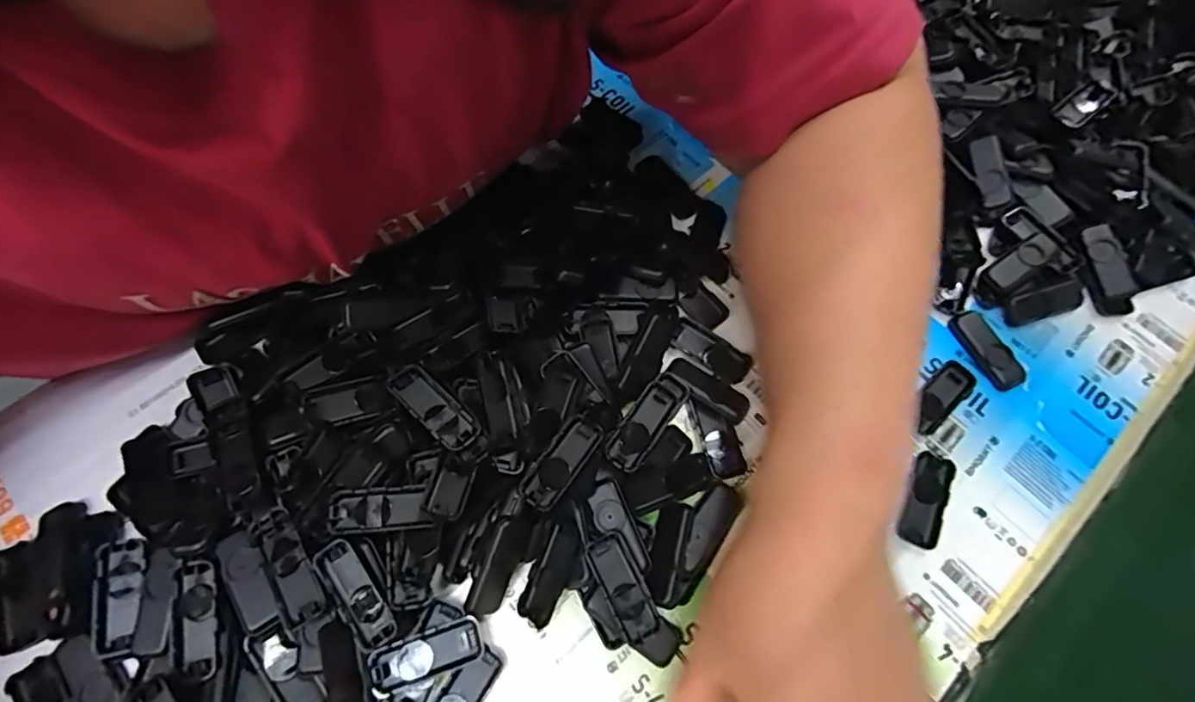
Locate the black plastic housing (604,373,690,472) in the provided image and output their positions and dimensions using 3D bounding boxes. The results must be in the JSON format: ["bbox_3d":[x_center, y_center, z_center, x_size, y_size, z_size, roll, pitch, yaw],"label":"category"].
[{"bbox_3d":[0.024,0.034,0.268,0.018,0.005,0.053,35,72,12],"label":"black plastic housing"}]

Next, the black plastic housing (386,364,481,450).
[{"bbox_3d":[-0.075,0.027,0.253,0.046,0.014,0.018,41,73,14],"label":"black plastic housing"}]

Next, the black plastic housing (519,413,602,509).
[{"bbox_3d":[-0.017,0.052,0.256,0.019,0.007,0.046,34,72,12],"label":"black plastic housing"}]

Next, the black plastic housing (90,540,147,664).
[{"bbox_3d":[-0.210,0.108,0.239,0.017,0.009,0.047,-9,69,-5],"label":"black plastic housing"}]

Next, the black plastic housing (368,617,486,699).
[{"bbox_3d":[-0.073,0.130,0.236,0.046,0.010,0.018,-18,70,-8],"label":"black plastic housing"}]

